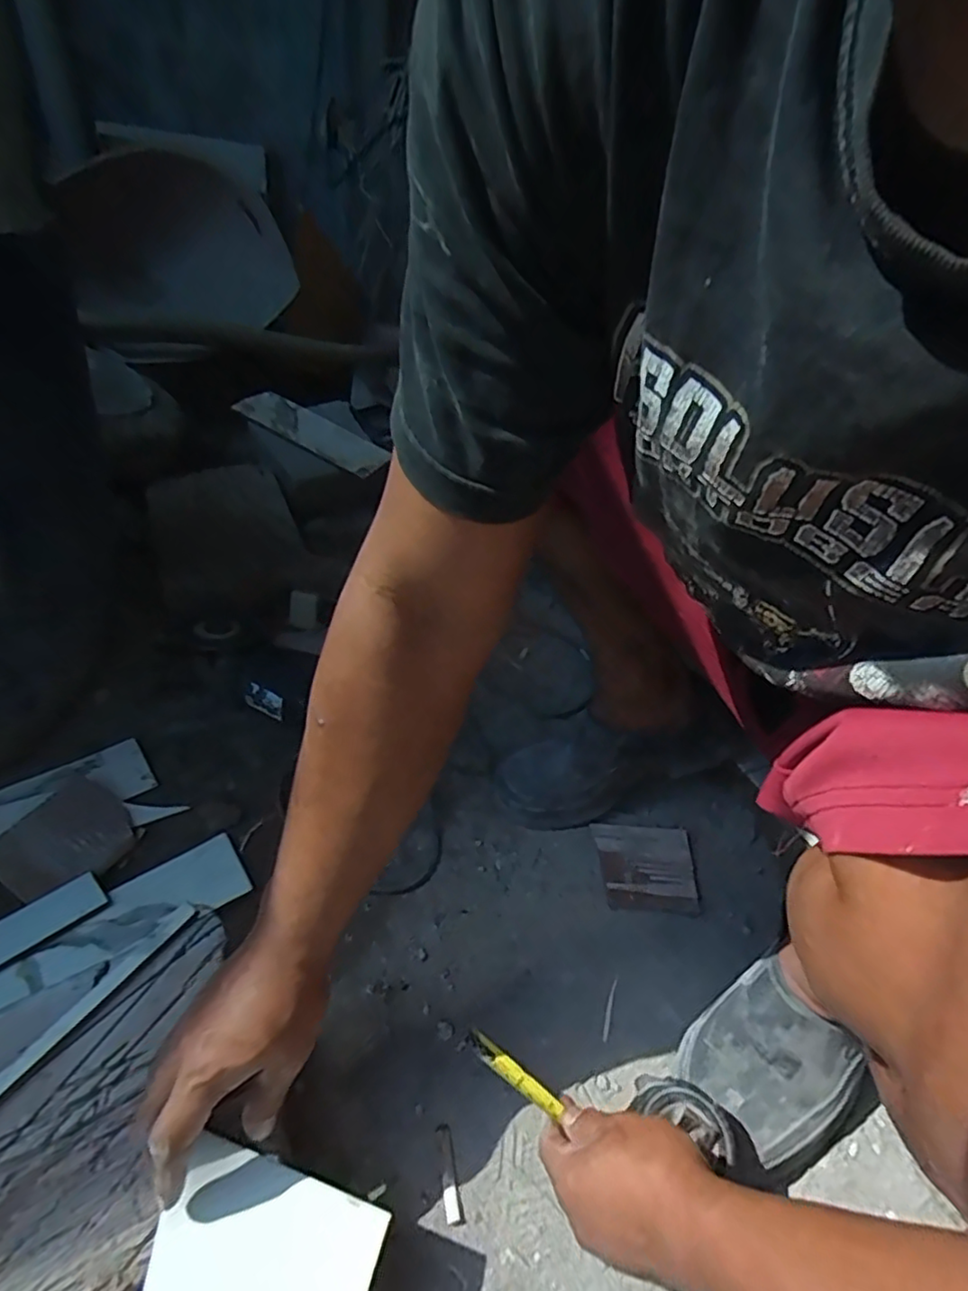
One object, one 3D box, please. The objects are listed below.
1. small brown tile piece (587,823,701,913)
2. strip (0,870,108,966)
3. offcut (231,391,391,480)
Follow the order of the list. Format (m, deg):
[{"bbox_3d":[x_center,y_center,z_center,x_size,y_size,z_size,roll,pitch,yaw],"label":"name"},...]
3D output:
[{"bbox_3d":[0.165,0.225,0.622,0.096,0.005,0.094,1,40,0],"label":"small brown tile piece"},{"bbox_3d":[-0.409,0.249,0.550,0.112,0.009,0.046,-27,50,-34],"label":"strip"},{"bbox_3d":[-0.306,-0.383,1.087,0.289,0.016,0.084,30,62,10],"label":"offcut"}]

